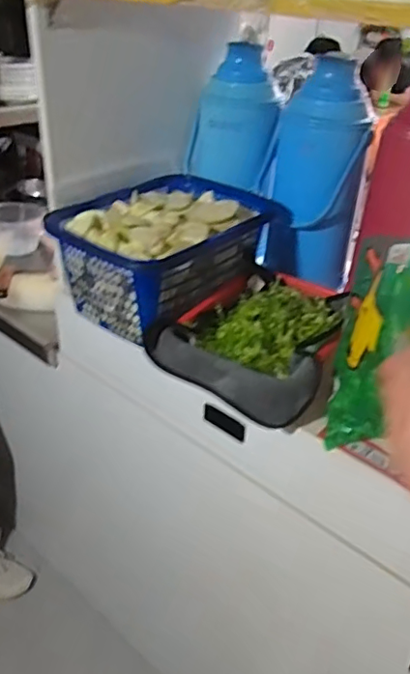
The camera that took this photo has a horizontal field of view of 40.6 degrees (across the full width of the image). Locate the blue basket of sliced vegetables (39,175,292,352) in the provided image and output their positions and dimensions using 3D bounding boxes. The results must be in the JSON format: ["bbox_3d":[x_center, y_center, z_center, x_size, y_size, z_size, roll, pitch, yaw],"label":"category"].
[{"bbox_3d":[-0.058,-0.143,0.918,0.246,0.142,0.342,24,38,29],"label":"blue basket of sliced vegetables"}]

